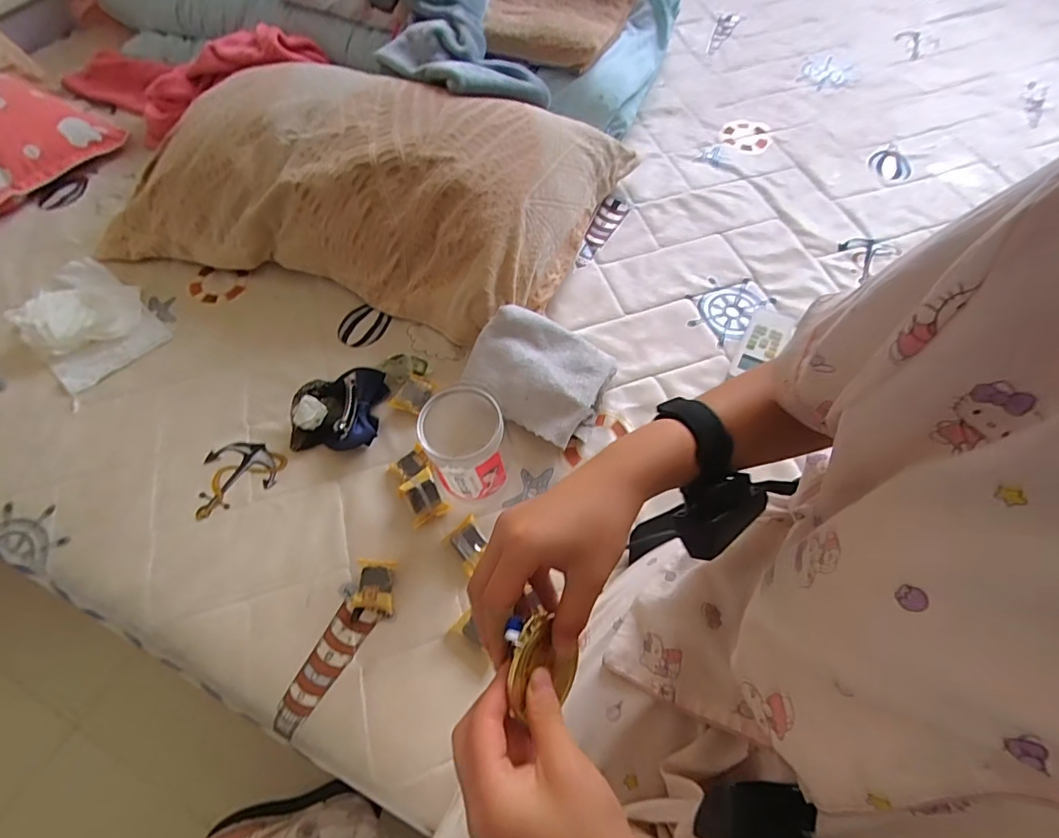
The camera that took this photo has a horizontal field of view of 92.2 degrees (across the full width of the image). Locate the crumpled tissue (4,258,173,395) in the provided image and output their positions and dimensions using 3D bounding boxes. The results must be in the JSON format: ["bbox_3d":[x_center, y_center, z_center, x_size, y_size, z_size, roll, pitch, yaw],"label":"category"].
[{"bbox_3d":[-0.609,-0.138,0.700,0.140,0.043,0.186,-40,69,-20],"label":"crumpled tissue"}]

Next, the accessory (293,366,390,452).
[{"bbox_3d":[-0.234,-0.014,0.632,0.104,0.043,0.112,3,61,1],"label":"accessory"}]

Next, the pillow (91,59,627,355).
[{"bbox_3d":[-0.237,-0.354,0.751,0.665,0.162,0.398,17,62,9],"label":"pillow"}]

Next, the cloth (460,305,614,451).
[{"bbox_3d":[0.014,-0.058,0.624,0.154,0.076,0.138,29,65,15],"label":"cloth"}]

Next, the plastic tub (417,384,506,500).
[{"bbox_3d":[-0.068,0.033,0.544,0.080,0.113,0.082,0,61,0],"label":"plastic tub"}]

